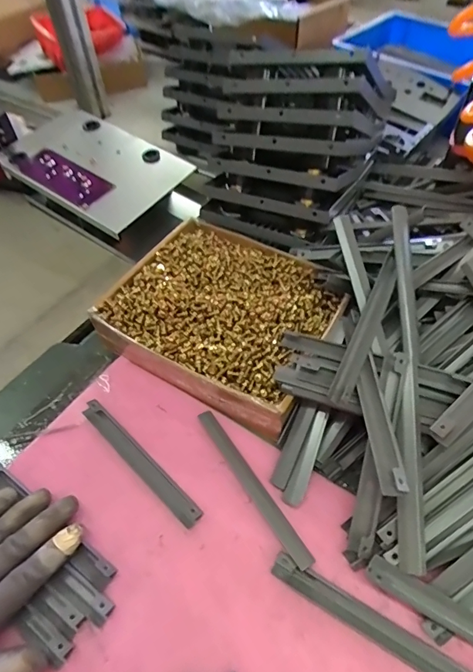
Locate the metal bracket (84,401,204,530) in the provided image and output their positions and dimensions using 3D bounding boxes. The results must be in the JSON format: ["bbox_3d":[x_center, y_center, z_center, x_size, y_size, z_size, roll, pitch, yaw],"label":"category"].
[{"bbox_3d":[-0.084,0.106,0.368,0.147,0.011,0.017,37,62,26],"label":"metal bracket"}]

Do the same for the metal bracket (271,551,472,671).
[{"bbox_3d":[0.099,0.197,0.286,0.159,0.008,0.018,24,58,19],"label":"metal bracket"}]

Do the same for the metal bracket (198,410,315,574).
[{"bbox_3d":[0.013,0.121,0.351,0.014,0.013,0.145,-29,57,-18],"label":"metal bracket"}]

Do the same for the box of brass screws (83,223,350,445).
[{"bbox_3d":[-0.008,-0.021,0.430,0.212,0.059,0.188,29,59,22],"label":"box of brass screws"}]

